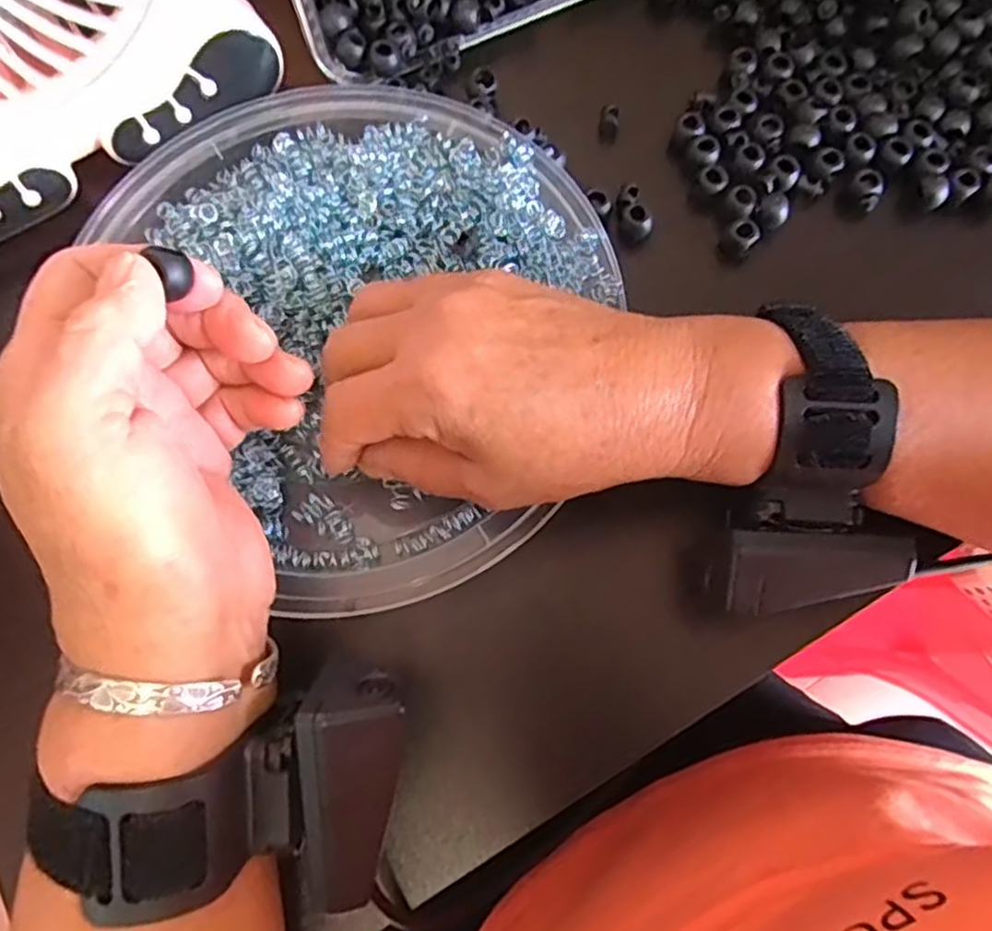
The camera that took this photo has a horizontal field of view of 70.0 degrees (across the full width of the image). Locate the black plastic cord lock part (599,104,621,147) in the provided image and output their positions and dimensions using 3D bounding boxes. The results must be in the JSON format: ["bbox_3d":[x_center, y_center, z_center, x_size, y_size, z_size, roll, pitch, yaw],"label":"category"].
[{"bbox_3d":[0.055,-0.165,0.342,0.010,0.019,0.011,0,74,1],"label":"black plastic cord lock part"}]

